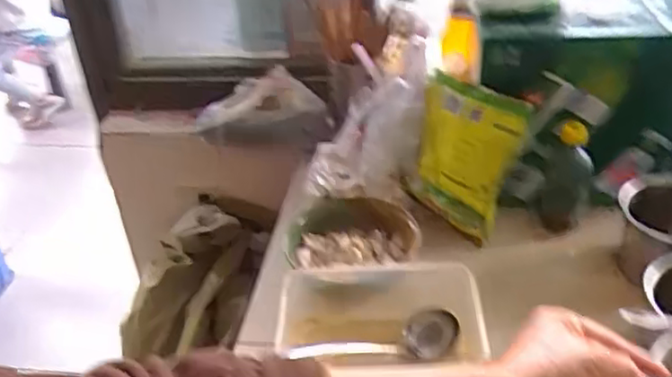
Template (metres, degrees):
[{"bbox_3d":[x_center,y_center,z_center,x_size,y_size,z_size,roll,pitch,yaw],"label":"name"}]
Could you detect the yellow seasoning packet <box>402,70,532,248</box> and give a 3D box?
[{"bbox_3d":[0.176,-0.044,0.934,0.155,0.203,0.052,27,18,36],"label":"yellow seasoning packet"}]

